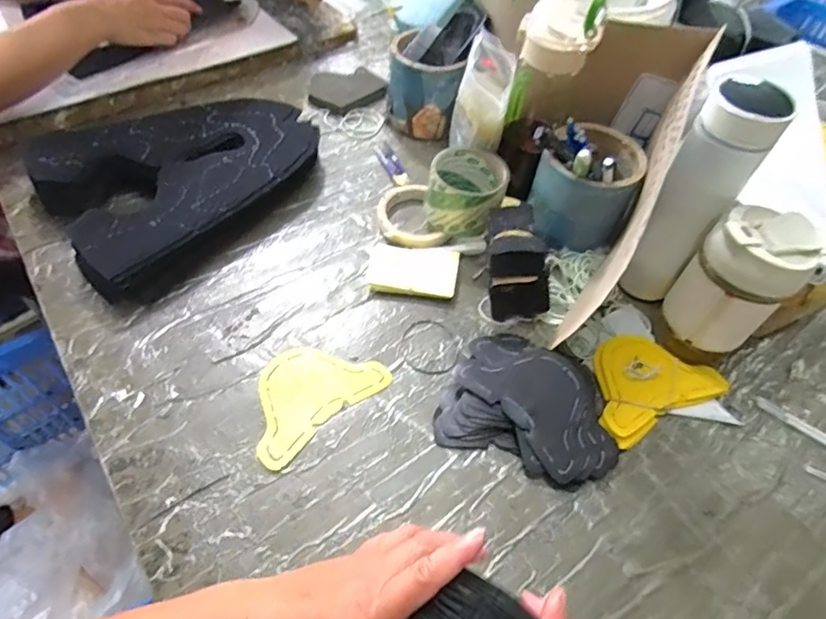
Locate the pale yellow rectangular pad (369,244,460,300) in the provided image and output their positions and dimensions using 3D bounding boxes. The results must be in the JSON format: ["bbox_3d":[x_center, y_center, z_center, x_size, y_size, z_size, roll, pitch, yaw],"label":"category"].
[{"bbox_3d":[0.002,-0.043,0.577,0.093,0.006,0.062,7,53,0],"label":"pale yellow rectangular pad"}]

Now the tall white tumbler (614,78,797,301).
[{"bbox_3d":[0.259,-0.098,0.503,0.061,0.222,0.054,36,58,21],"label":"tall white tumbler"}]

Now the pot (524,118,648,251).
[{"bbox_3d":[0.190,-0.143,0.593,0.102,0.117,0.118,19,54,9],"label":"pot"}]

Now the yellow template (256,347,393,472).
[{"bbox_3d":[-0.099,0.075,0.498,0.135,0.004,0.090,-36,63,-30],"label":"yellow template"}]

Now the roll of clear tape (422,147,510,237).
[{"bbox_3d":[0.062,-0.132,0.612,0.086,0.065,0.095,20,54,10],"label":"roll of clear tape"}]

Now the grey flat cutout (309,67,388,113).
[{"bbox_3d":[-0.094,-0.319,0.775,0.108,0.017,0.078,-7,54,-9],"label":"grey flat cutout"}]

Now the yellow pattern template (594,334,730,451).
[{"bbox_3d":[0.225,0.065,0.519,0.136,0.015,0.093,-21,57,-19],"label":"yellow pattern template"}]

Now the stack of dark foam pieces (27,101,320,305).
[{"bbox_3d":[-0.277,-0.165,0.626,0.234,0.056,0.317,33,57,19],"label":"stack of dark foam pieces"}]

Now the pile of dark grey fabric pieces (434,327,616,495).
[{"bbox_3d":[0.111,0.083,0.491,0.155,0.026,0.130,19,54,10],"label":"pile of dark grey fabric pieces"}]

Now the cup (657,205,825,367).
[{"bbox_3d":[0.292,-0.015,0.497,0.076,0.154,0.082,2,53,-3],"label":"cup"}]

